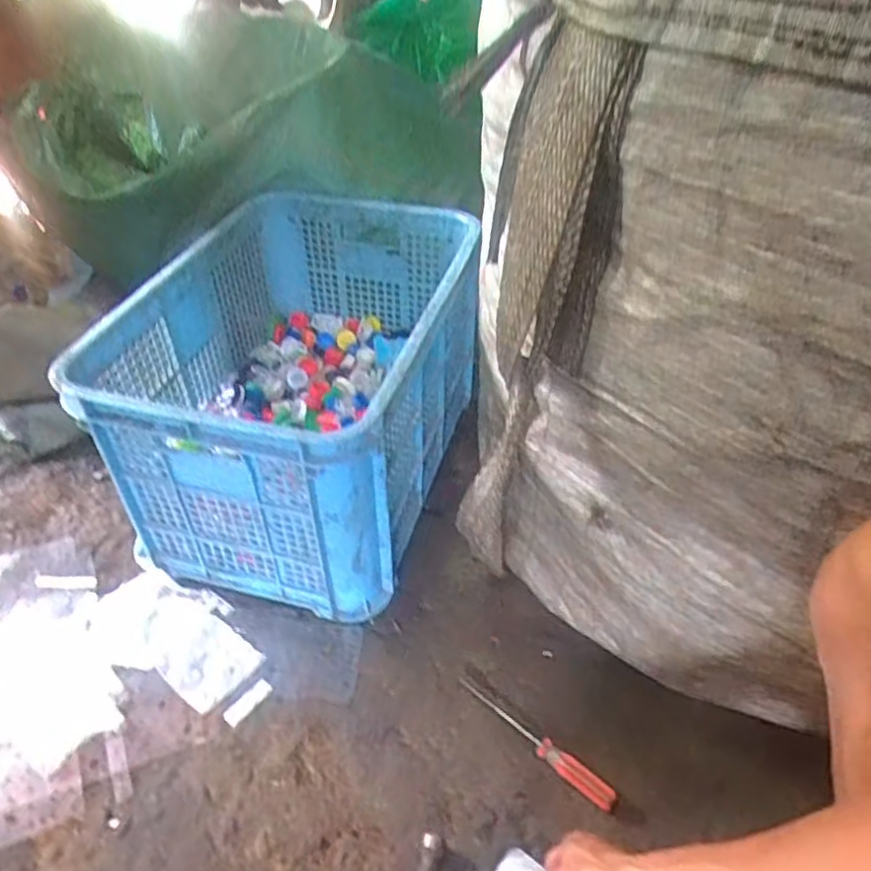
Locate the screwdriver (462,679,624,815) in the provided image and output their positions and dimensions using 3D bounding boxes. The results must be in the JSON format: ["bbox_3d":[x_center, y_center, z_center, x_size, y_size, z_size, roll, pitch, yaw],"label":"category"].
[{"bbox_3d":[0.105,0.327,0.736,0.195,0.025,0.020,31,49,29],"label":"screwdriver"}]

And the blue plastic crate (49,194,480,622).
[{"bbox_3d":[-0.165,-0.053,0.934,0.357,0.346,0.508,14,43,14],"label":"blue plastic crate"}]

